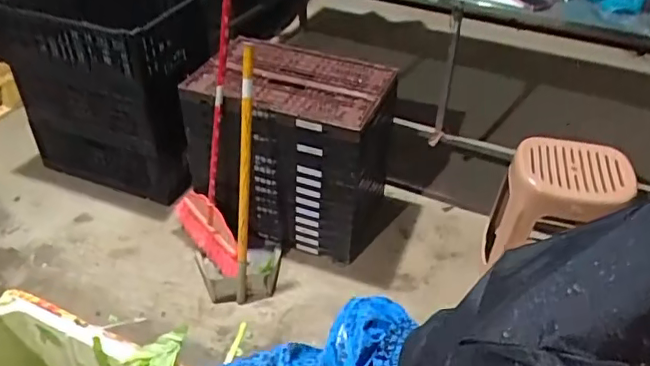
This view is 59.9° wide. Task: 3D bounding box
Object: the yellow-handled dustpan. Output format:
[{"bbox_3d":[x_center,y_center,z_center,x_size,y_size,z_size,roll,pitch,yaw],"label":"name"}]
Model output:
[{"bbox_3d":[-0.274,0.004,1.692,0.275,0.857,0.223,-6,40,-11],"label":"yellow-handled dustpan"}]

